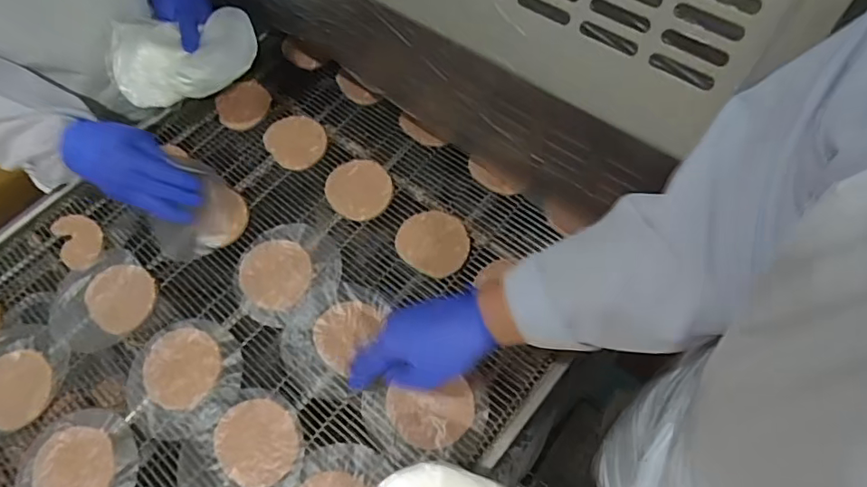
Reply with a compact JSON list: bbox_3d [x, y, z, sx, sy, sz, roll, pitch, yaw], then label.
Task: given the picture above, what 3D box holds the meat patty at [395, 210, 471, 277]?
[{"bbox_3d":[0.001,-0.001,0.613,0.080,0.014,0.076,-2,62,3],"label":"meat patty"}]

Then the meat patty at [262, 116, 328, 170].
[{"bbox_3d":[-0.177,-0.132,0.699,0.071,0.013,0.083,-34,65,-13],"label":"meat patty"}]

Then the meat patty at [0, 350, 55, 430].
[{"bbox_3d":[-0.445,0.154,0.572,0.075,0.004,0.084,-39,66,-15],"label":"meat patty"}]

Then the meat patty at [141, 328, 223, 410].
[{"bbox_3d":[-0.268,0.131,0.570,0.084,0.005,0.080,8,63,8],"label":"meat patty"}]

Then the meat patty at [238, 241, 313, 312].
[{"bbox_3d":[-0.180,0.034,0.612,0.086,0.006,0.078,29,68,18],"label":"meat patty"}]

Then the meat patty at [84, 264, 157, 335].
[{"bbox_3d":[-0.359,0.060,0.613,0.085,0.009,0.072,20,65,14],"label":"meat patty"}]

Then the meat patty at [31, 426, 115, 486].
[{"bbox_3d":[-0.355,0.222,0.530,0.076,0.004,0.083,-2,62,3],"label":"meat patty"}]

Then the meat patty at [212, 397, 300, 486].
[{"bbox_3d":[-0.174,0.193,0.527,0.076,0.007,0.087,-42,67,-17],"label":"meat patty"}]

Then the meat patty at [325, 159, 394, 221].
[{"bbox_3d":[-0.091,-0.067,0.659,0.080,0.009,0.080,-2,62,3],"label":"meat patty"}]

